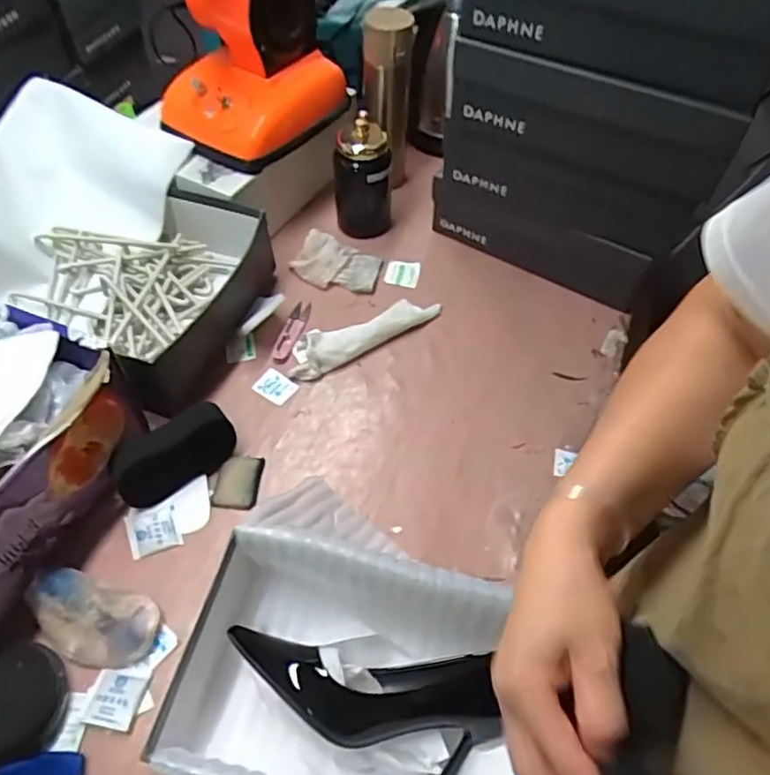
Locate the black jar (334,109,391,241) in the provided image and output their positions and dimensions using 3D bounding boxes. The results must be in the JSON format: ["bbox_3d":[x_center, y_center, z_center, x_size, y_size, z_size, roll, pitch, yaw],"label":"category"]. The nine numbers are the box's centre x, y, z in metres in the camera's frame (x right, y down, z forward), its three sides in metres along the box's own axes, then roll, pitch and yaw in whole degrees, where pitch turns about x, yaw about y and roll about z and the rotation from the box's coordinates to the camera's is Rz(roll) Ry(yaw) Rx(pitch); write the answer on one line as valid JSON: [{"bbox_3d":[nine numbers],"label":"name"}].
[{"bbox_3d":[-0.030,-0.287,0.849,0.074,0.143,0.068,-2,53,-3],"label":"black jar"}]

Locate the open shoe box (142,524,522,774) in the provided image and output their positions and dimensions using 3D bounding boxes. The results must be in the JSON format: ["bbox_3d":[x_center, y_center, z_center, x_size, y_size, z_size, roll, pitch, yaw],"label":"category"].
[{"bbox_3d":[-0.011,0.247,0.504,0.285,0.102,0.197,12,54,8],"label":"open shoe box"}]

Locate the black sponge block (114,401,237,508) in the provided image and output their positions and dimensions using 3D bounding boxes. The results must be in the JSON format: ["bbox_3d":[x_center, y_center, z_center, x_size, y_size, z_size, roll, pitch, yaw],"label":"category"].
[{"bbox_3d":[-0.219,0.068,0.654,0.127,0.069,0.046,-33,44,-24],"label":"black sponge block"}]

